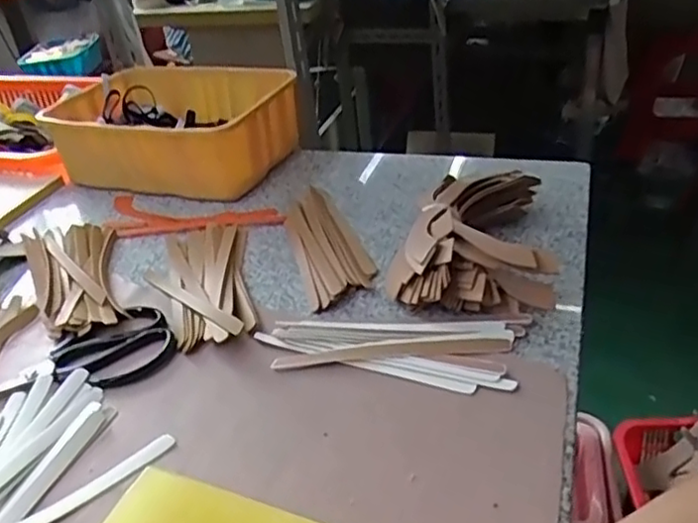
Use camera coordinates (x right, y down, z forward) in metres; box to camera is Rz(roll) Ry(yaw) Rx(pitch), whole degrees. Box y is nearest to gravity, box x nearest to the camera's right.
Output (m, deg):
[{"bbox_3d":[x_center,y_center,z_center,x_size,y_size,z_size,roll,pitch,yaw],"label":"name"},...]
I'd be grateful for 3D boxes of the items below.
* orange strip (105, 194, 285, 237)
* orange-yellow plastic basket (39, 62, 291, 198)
[{"bbox_3d":[-0.202,-0.054,0.802,0.248,0.009,0.084,7,35,20],"label":"orange strip"},{"bbox_3d":[-0.236,-0.187,0.918,0.304,0.106,0.232,8,36,22],"label":"orange-yellow plastic basket"}]

